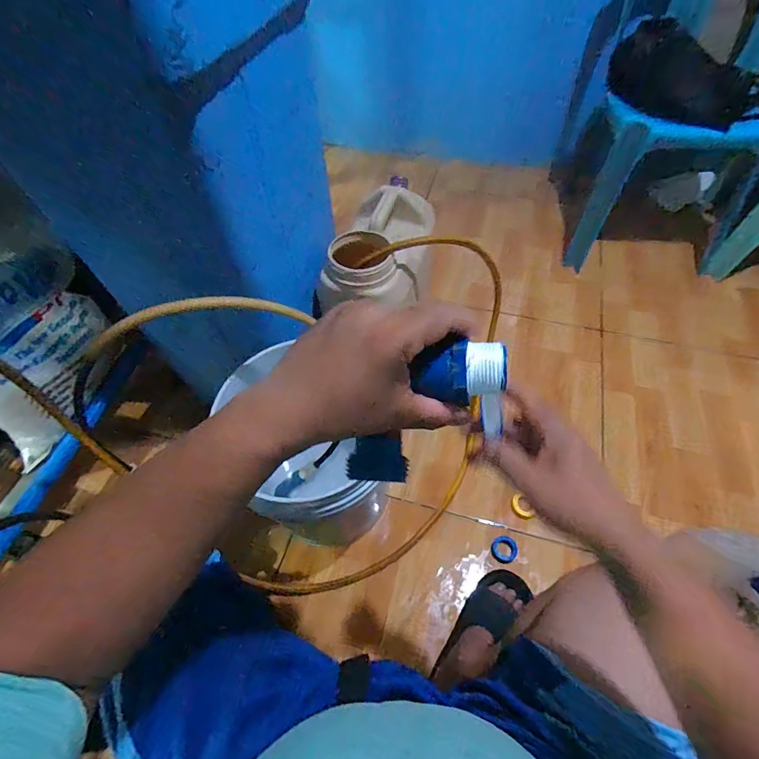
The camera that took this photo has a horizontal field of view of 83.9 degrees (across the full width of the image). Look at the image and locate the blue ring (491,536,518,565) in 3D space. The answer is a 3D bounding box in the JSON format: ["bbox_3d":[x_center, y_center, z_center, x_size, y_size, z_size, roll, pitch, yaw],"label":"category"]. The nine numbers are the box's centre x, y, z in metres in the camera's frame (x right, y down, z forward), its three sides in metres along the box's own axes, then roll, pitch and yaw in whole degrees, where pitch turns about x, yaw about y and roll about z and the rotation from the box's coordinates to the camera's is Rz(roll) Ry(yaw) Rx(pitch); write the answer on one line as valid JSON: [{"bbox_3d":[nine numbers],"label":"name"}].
[{"bbox_3d":[0.240,0.328,0.811,0.048,0.018,0.048,-1,55,2],"label":"blue ring"}]

